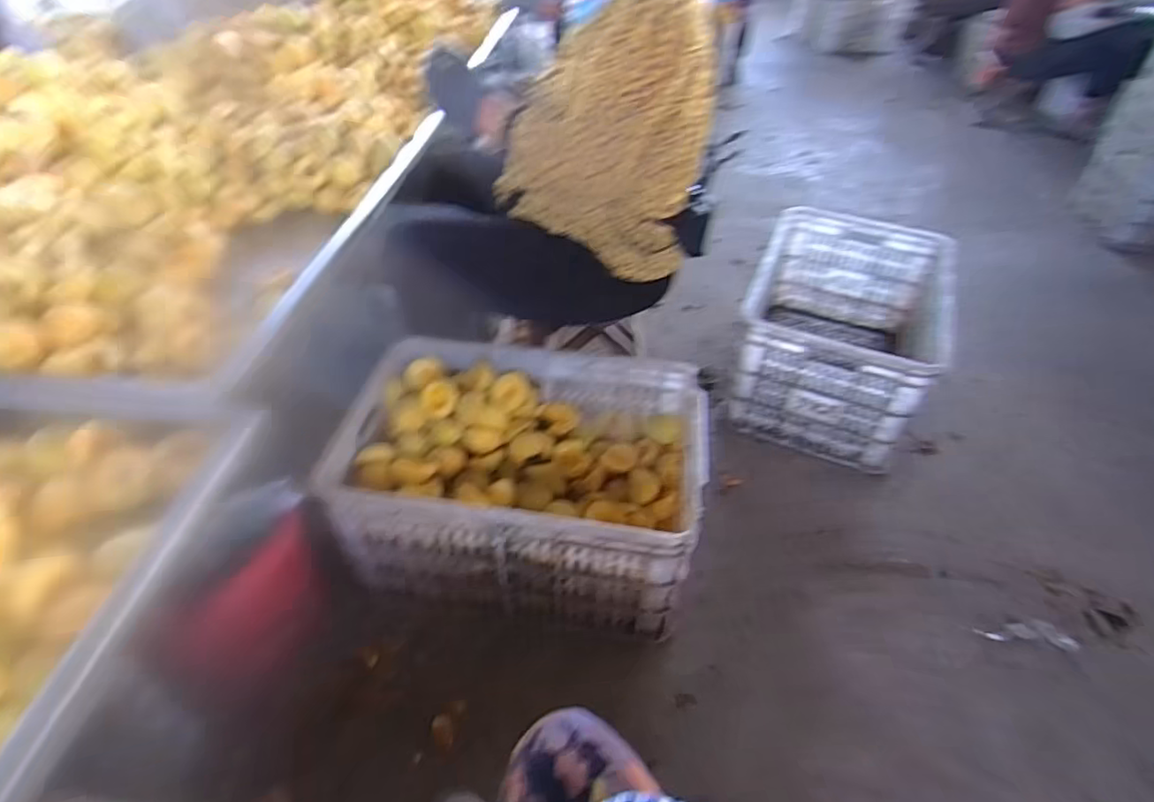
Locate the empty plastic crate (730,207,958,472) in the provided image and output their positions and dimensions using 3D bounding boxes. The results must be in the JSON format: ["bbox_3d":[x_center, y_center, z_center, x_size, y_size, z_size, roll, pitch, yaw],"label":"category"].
[{"bbox_3d":[0.590,-0.176,1.394,0.377,0.276,0.568,18,45,16],"label":"empty plastic crate"}]

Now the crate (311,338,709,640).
[{"bbox_3d":[-0.090,0.112,1.002,0.543,0.218,0.386,10,44,7],"label":"crate"}]

